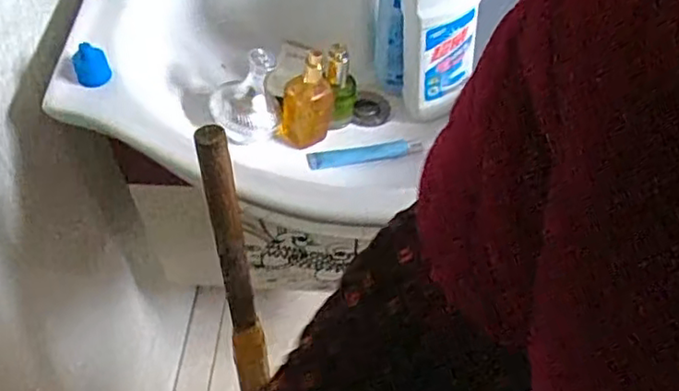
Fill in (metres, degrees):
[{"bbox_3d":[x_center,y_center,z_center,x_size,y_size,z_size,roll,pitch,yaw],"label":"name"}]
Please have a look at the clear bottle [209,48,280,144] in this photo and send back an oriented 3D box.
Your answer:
[{"bbox_3d":[-0.103,-0.106,0.710,0.072,0.086,0.057,-5,56,-7],"label":"clear bottle"}]

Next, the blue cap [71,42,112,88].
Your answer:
[{"bbox_3d":[-0.237,-0.125,0.621,0.032,0.037,0.026,-23,60,-18],"label":"blue cap"}]

